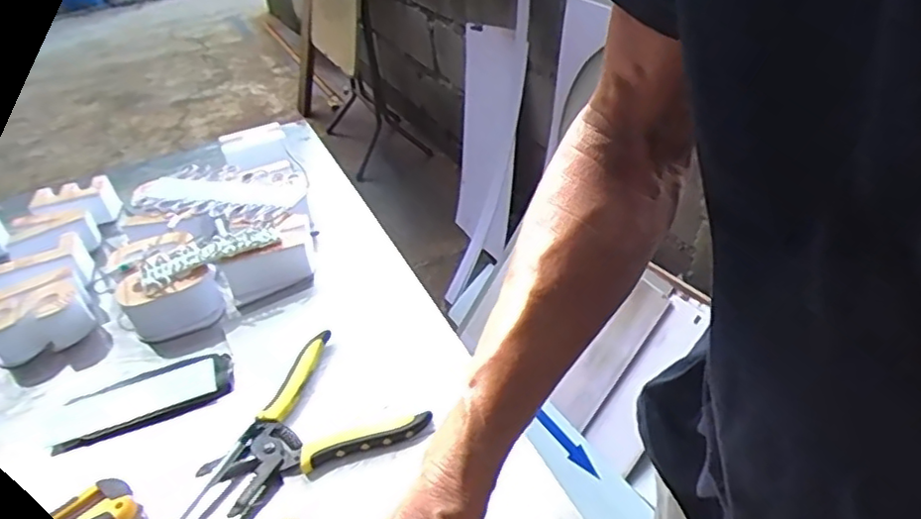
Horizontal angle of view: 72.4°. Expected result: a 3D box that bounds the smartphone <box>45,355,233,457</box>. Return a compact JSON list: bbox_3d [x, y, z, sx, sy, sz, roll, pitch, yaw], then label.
[{"bbox_3d":[-0.274,0.120,0.540,0.148,0.014,0.056,-19,38,-13],"label":"smartphone"}]

